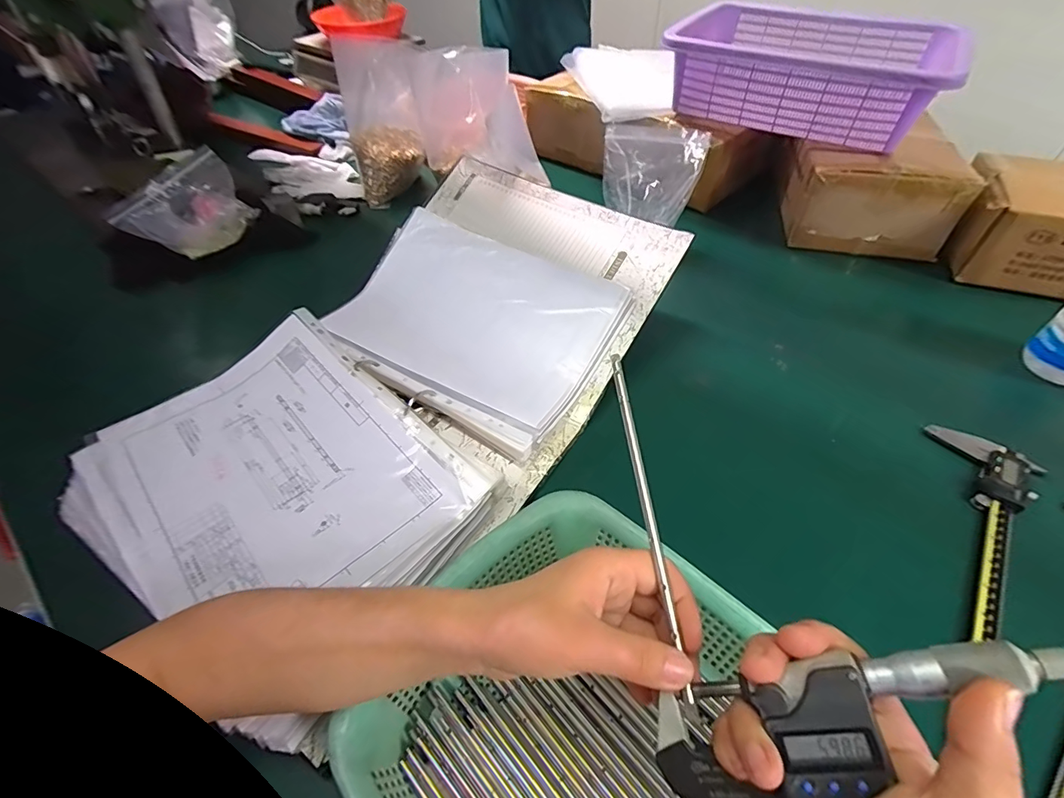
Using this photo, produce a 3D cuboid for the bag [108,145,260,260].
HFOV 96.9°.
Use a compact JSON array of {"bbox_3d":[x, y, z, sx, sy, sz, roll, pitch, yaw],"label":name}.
[{"bbox_3d":[-0.464,-0.256,0.646,0.035,0.130,0.142,41,80,17],"label":"bag"}]

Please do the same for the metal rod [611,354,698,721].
[{"bbox_3d":[0.063,0.058,0.259,0.006,0.005,0.194,-4,60,-3],"label":"metal rod"}]

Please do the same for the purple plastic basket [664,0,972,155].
[{"bbox_3d":[0.422,-0.496,0.733,0.365,0.121,0.301,25,53,21],"label":"purple plastic basket"}]

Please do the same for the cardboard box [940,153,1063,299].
[{"bbox_3d":[0.698,-0.214,0.601,0.268,0.106,0.171,19,51,17],"label":"cardboard box"}]

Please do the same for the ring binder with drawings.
[{"bbox_3d":[-0.117,-0.049,0.494,0.355,0.077,0.601,28,54,23],"label":"ring binder with drawings"}]

